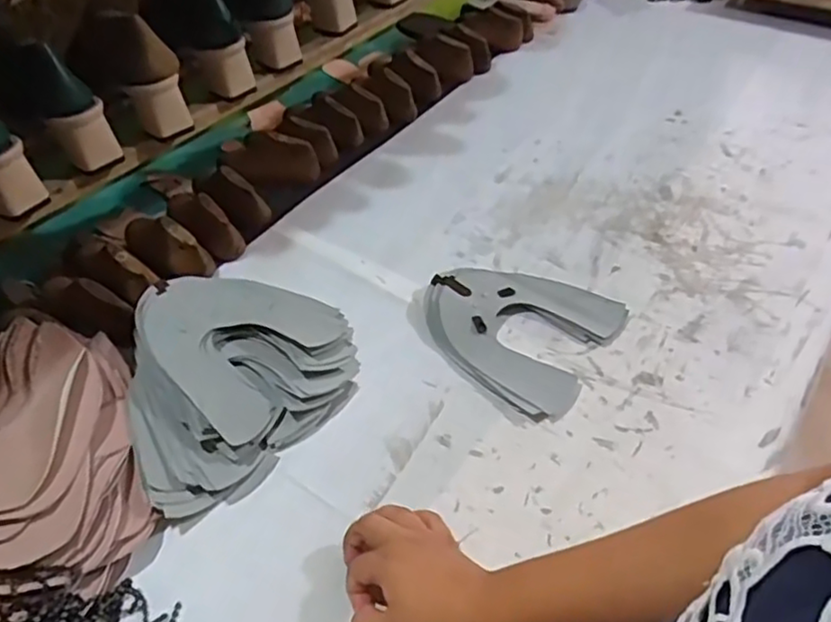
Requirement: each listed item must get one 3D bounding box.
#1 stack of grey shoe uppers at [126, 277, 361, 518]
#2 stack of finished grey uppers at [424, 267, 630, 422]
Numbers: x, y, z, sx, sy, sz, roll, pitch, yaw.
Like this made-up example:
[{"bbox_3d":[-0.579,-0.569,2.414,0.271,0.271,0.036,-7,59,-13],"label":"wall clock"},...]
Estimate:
[{"bbox_3d":[-0.161,0.043,0.610,0.205,0.058,0.223,-22,48,-17],"label":"stack of grey shoe uppers"},{"bbox_3d":[0.093,0.012,0.652,0.178,0.020,0.160,25,52,26],"label":"stack of finished grey uppers"}]

